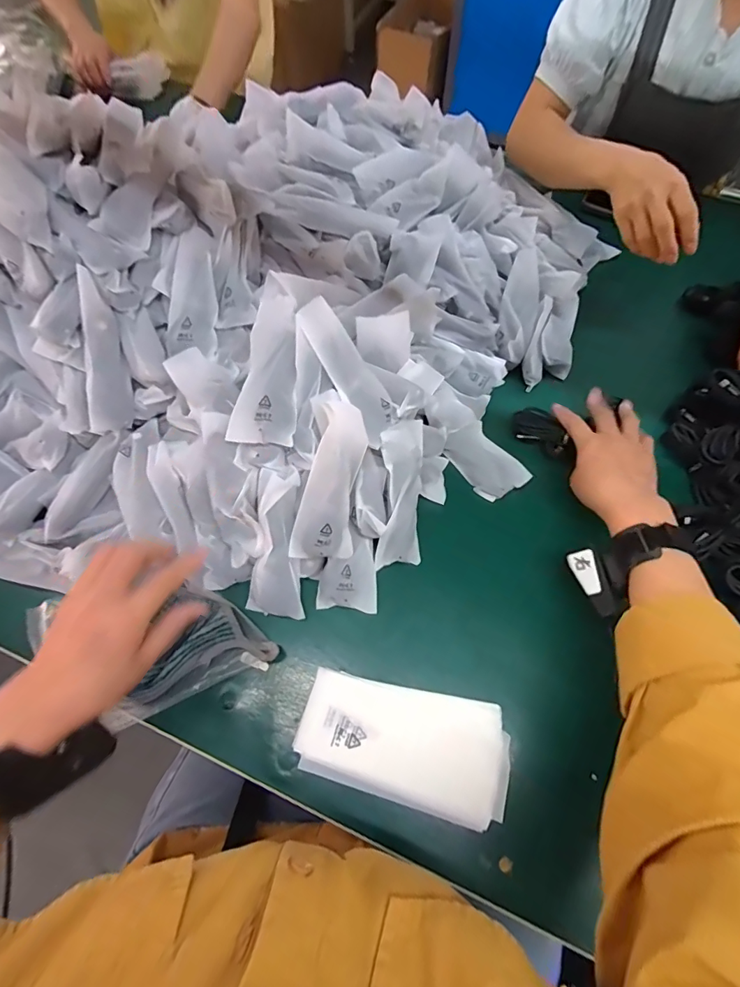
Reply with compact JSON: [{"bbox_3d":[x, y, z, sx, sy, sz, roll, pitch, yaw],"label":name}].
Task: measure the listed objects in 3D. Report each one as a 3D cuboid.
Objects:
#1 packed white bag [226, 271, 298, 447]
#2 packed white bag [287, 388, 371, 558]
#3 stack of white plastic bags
[{"bbox_3d":[-0.098,-0.132,0.431,0.059,0.014,0.171,4,78,2],"label":"packed white bag"},{"bbox_3d":[-0.037,-0.009,0.417,0.057,0.036,0.158,13,104,6],"label":"packed white bag"},{"bbox_3d":[0.028,0.220,0.384,0.179,0.015,0.092,10,65,5],"label":"stack of white plastic bags"}]

